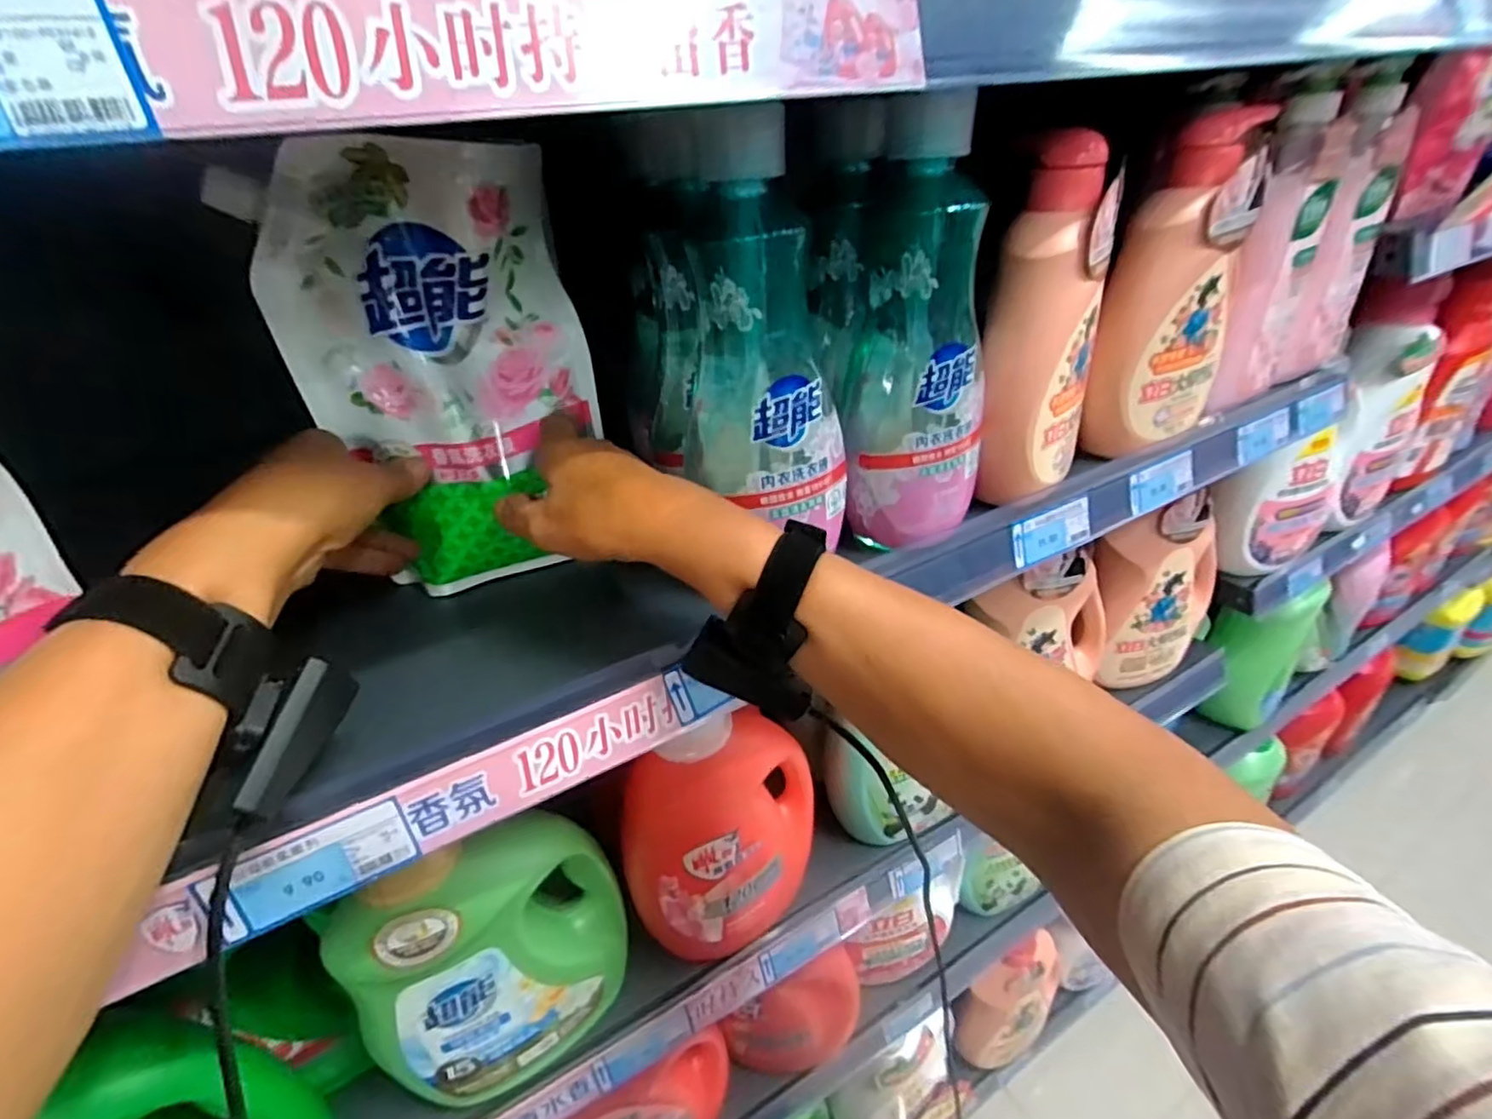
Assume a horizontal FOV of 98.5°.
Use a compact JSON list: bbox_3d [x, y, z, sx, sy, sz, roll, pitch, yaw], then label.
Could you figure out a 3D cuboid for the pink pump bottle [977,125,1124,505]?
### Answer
[{"bbox_3d":[0.207,-0.155,0.448,0.114,0.238,0.062,-29,39,-31],"label":"pink pump bottle"}]

